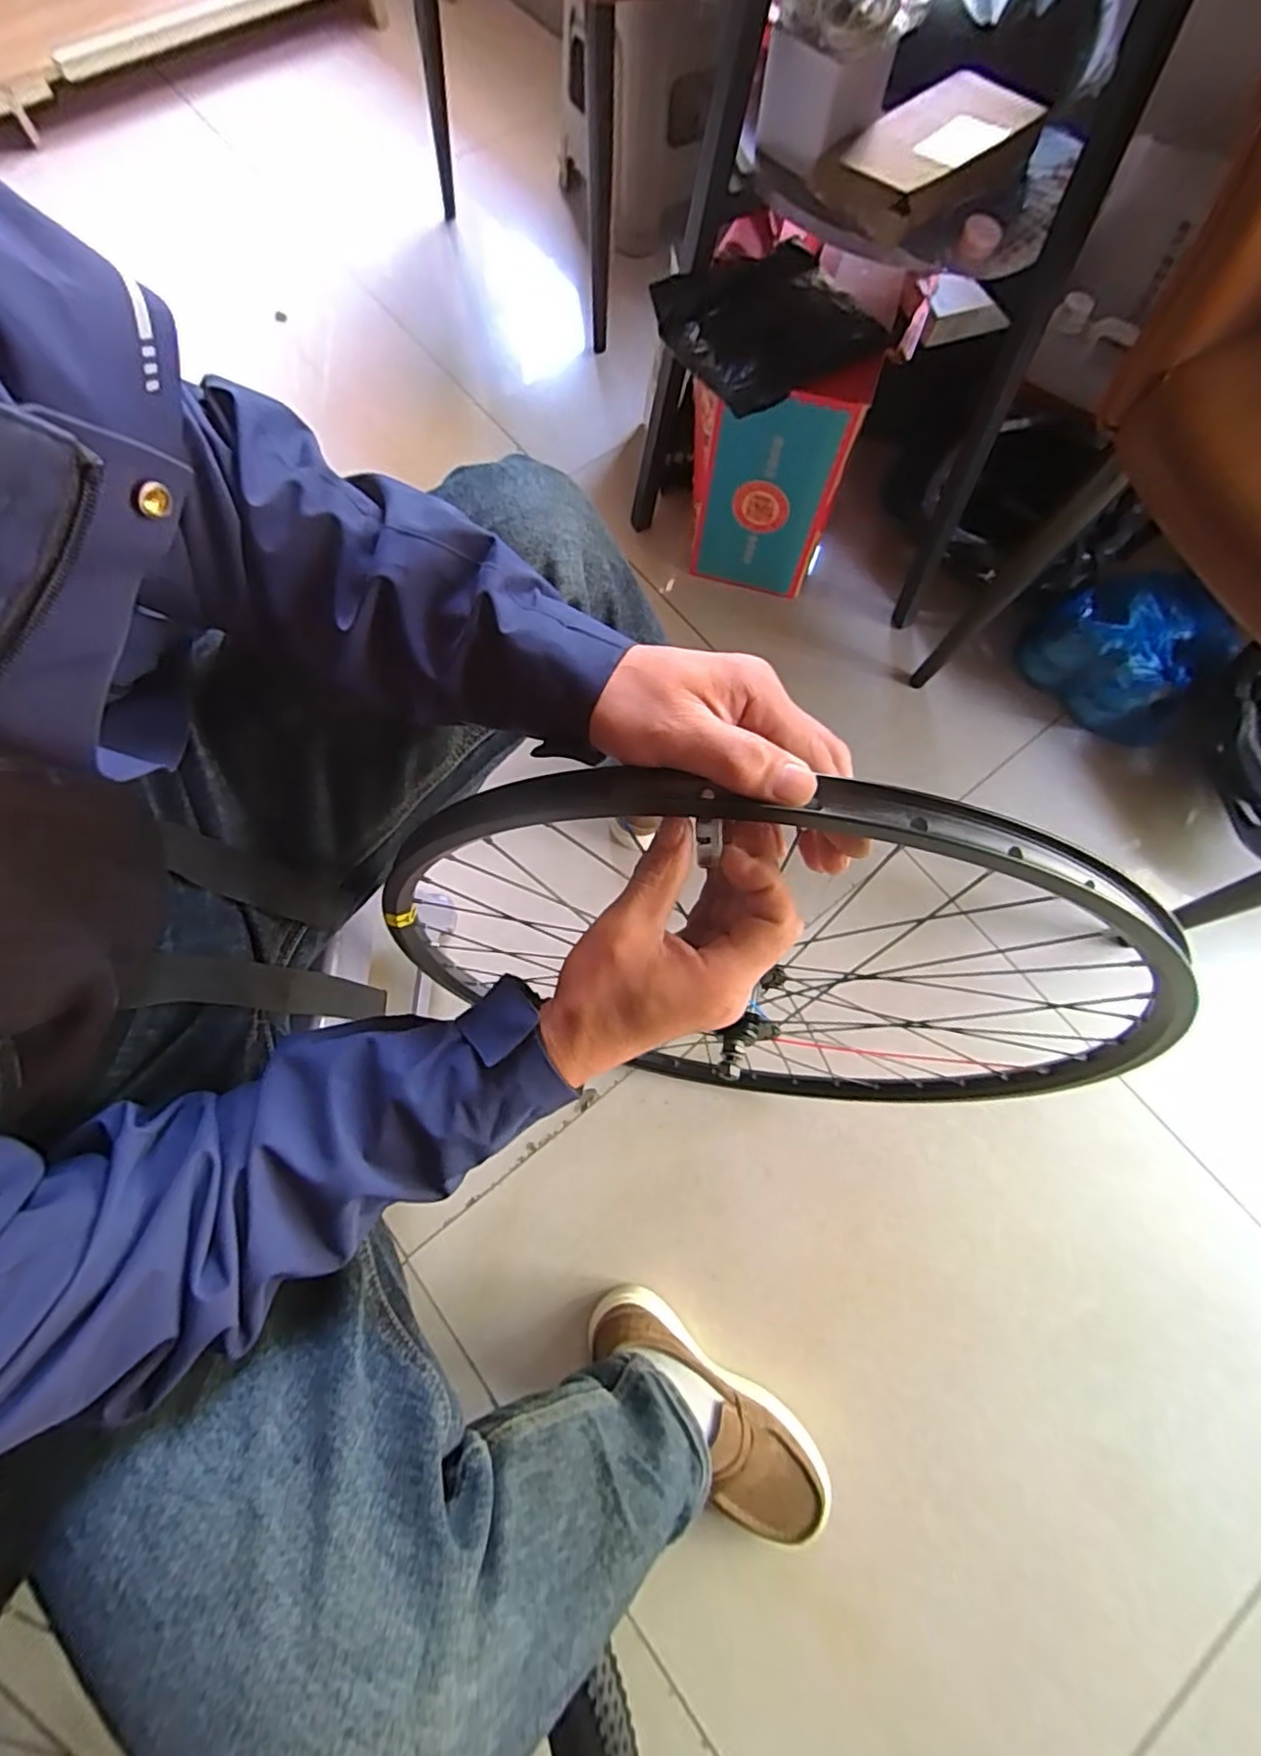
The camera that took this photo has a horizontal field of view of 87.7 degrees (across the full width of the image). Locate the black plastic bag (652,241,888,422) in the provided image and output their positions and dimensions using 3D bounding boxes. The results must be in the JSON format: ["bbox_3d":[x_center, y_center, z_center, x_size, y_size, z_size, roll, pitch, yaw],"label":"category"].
[{"bbox_3d":[0.146,-0.615,0.722,0.203,0.039,0.206,-29,76,-9],"label":"black plastic bag"}]

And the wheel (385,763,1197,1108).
[{"bbox_3d":[0.092,0.095,0.523,0.547,0.538,0.128,11,74,2],"label":"wheel"}]

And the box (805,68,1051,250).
[{"bbox_3d":[0.271,-0.670,0.609,0.184,0.043,0.119,-40,78,-12],"label":"box"}]

